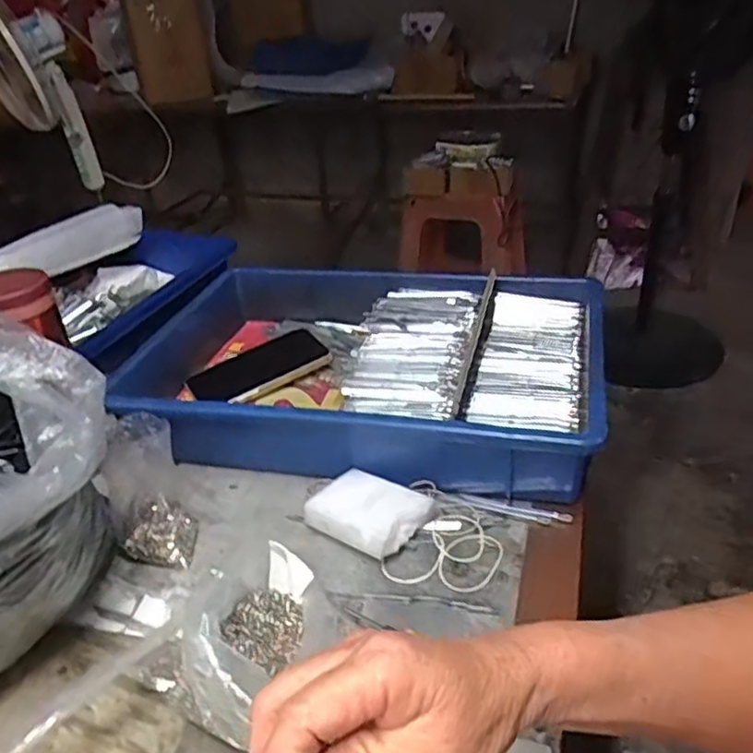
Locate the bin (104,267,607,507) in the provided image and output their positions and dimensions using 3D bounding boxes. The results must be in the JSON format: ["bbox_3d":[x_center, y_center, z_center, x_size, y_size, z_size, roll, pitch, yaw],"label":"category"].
[{"bbox_3d":[-0.005,-0.016,0.649,0.408,0.082,0.279,5,33,14],"label":"bin"}]

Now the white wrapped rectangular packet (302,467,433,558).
[{"bbox_3d":[-0.008,0.102,0.518,0.083,0.031,0.057,20,39,34],"label":"white wrapped rectangular packet"}]

